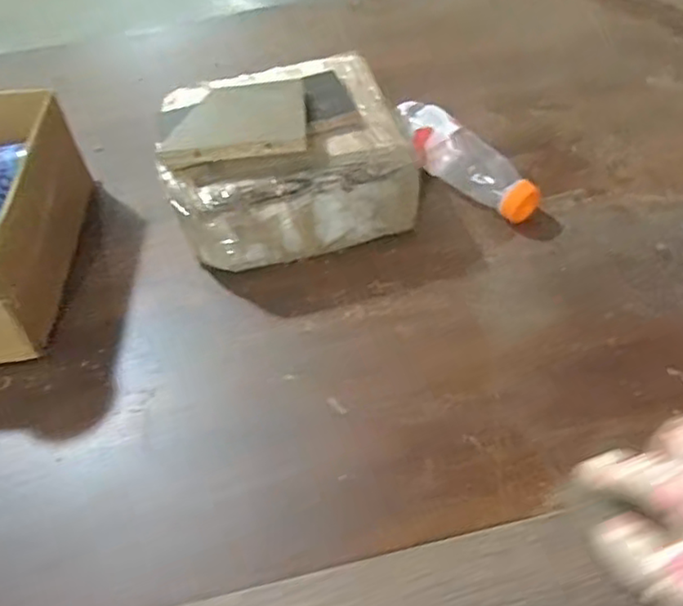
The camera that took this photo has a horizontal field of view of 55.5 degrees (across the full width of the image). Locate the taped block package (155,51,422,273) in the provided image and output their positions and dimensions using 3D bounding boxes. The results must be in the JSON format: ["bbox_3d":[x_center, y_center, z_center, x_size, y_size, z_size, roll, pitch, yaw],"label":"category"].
[{"bbox_3d":[-0.059,-0.151,0.651,0.223,0.132,0.182,-16,54,-6],"label":"taped block package"}]

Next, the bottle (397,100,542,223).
[{"bbox_3d":[0.129,-0.144,0.683,0.052,0.057,0.170,-36,59,-20],"label":"bottle"}]

